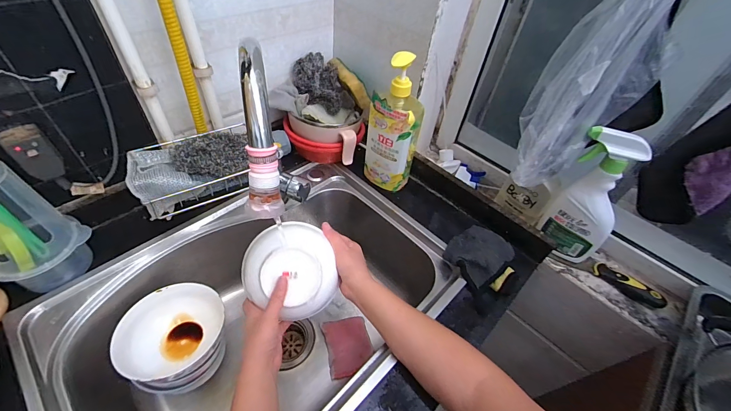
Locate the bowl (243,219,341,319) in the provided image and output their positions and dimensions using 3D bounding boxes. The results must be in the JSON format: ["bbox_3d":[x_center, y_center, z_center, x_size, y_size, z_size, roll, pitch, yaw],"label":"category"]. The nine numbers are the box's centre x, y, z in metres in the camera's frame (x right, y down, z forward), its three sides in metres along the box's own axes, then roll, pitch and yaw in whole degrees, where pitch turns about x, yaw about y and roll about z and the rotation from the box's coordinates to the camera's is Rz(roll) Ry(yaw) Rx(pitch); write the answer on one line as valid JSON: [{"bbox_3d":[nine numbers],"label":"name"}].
[{"bbox_3d":[-0.107,0.096,0.467,0.147,0.068,0.132,30,85,-8],"label":"bowl"}]

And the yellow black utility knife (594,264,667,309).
[{"bbox_3d":[0.463,0.141,0.557,0.023,0.030,0.107,-34,60,-31],"label":"yellow black utility knife"}]

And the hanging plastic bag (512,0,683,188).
[{"bbox_3d":[0.317,-0.187,0.446,0.134,0.324,0.118,-14,52,-18],"label":"hanging plastic bag"}]

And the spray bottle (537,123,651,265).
[{"bbox_3d":[0.377,-0.008,0.525,0.048,0.229,0.118,-26,56,-27],"label":"spray bottle"}]

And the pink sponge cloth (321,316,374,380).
[{"bbox_3d":[-0.034,0.276,0.625,0.086,0.008,0.104,-18,59,-4],"label":"pink sponge cloth"}]

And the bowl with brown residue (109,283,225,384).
[{"bbox_3d":[-0.315,0.212,0.513,0.138,0.064,0.154,-20,54,-22],"label":"bowl with brown residue"}]

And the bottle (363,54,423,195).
[{"bbox_3d":[0.052,-0.141,0.590,0.098,0.258,0.052,14,48,6],"label":"bottle"}]

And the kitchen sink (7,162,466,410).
[{"bbox_3d":[-0.168,0.204,0.584,0.572,0.233,0.425,-34,60,-31],"label":"kitchen sink"}]

